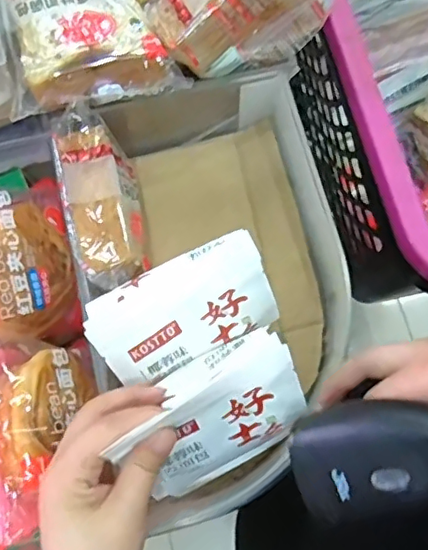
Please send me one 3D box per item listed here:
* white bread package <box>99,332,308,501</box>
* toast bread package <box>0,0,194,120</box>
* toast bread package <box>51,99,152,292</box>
[{"bbox_3d":[0.005,0.091,0.336,0.105,0.077,0.023,-25,36,1],"label":"white bread package"},{"bbox_3d":[-0.094,-0.178,0.403,0.110,0.035,0.113,-19,78,-3],"label":"toast bread package"},{"bbox_3d":[-0.081,-0.047,0.428,0.049,0.094,0.125,-14,78,-2],"label":"toast bread package"}]

